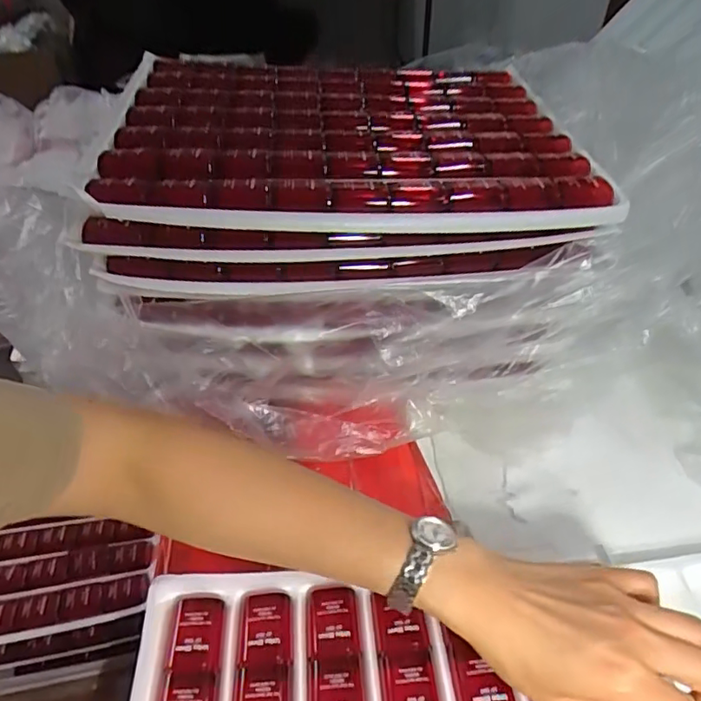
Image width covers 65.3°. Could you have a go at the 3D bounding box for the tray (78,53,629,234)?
[{"bbox_3d":[-0.003,-0.192,0.463,0.381,0.045,0.291,-3,43,-3],"label":"tray"}]

